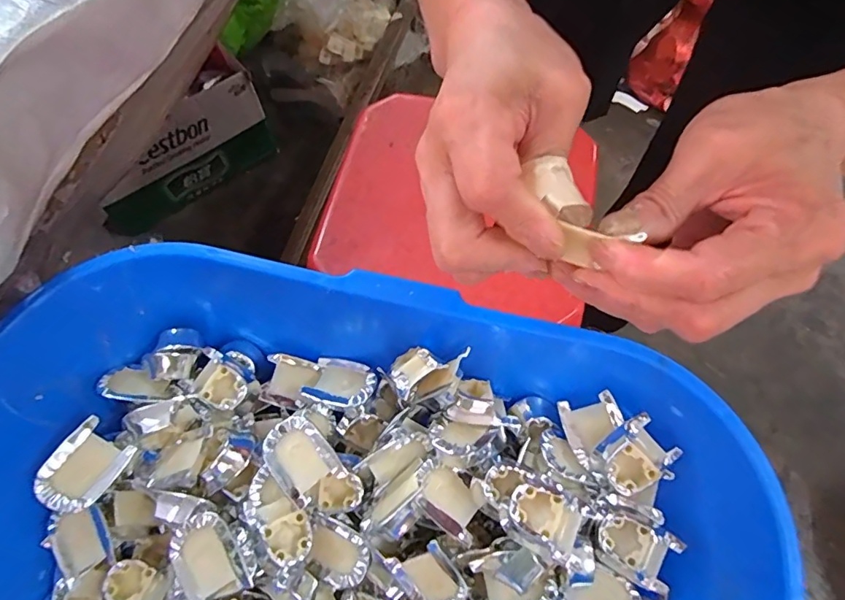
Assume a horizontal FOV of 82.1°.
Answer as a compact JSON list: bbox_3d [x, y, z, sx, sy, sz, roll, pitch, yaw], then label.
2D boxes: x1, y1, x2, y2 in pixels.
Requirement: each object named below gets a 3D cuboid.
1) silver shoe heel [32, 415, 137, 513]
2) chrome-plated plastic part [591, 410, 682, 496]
[{"bbox_3d":[-0.228,0.113,0.329,0.040,0.027,0.054,38,63,-11],"label":"silver shoe heel"},{"bbox_3d":[0.141,0.102,0.321,0.048,0.014,0.037,-31,69,-12],"label":"chrome-plated plastic part"}]

